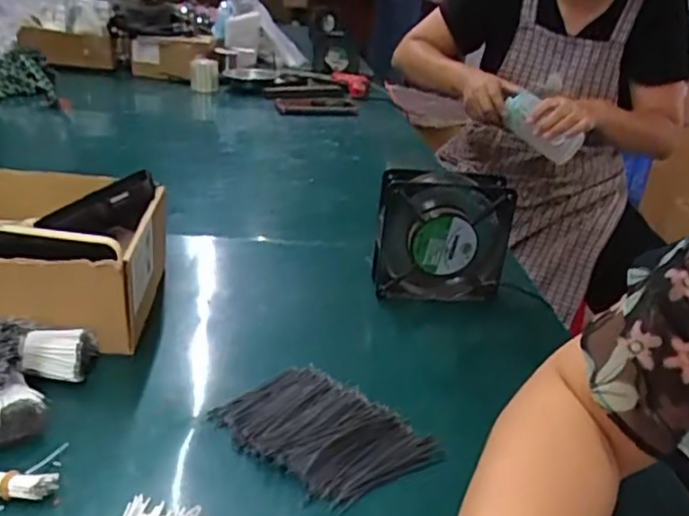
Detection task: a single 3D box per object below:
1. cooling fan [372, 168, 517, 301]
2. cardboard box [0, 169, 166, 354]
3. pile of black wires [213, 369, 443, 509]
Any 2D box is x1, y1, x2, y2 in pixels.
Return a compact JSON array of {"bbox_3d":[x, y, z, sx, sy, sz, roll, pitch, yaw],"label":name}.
[{"bbox_3d":[0.094,-0.010,0.624,0.126,0.142,0.033,1,25,-13],"label":"cooling fan"},{"bbox_3d":[-0.269,0.004,0.536,0.217,0.110,0.158,3,24,-7],"label":"cardboard box"},{"bbox_3d":[-0.013,0.117,0.440,0.133,0.016,0.092,21,28,30],"label":"pile of black wires"}]

